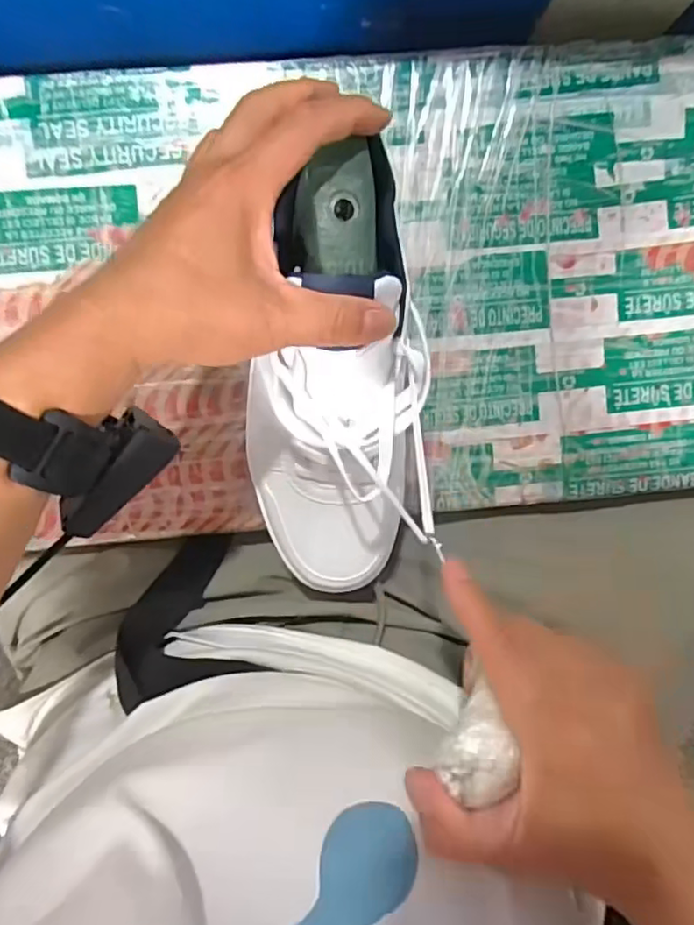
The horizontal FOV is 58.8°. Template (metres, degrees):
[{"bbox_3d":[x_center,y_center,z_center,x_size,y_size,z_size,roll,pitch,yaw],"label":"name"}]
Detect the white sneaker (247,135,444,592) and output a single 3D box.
[{"bbox_3d":[-0.006,-0.034,0.353,0.104,0.090,0.257,2,114,-3],"label":"white sneaker"}]

